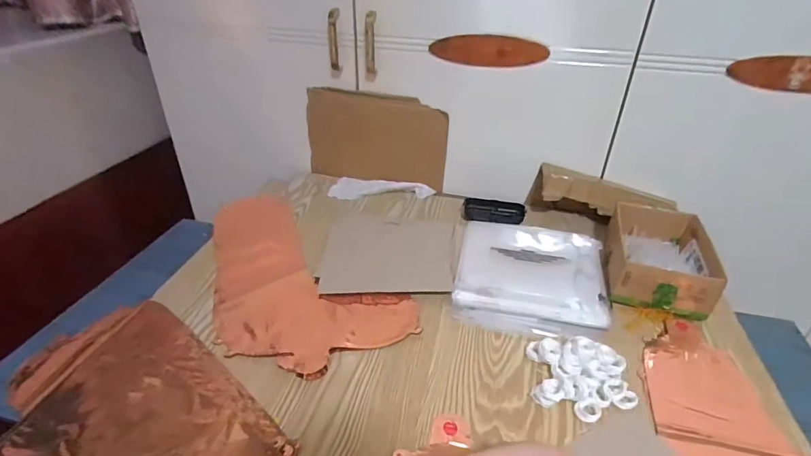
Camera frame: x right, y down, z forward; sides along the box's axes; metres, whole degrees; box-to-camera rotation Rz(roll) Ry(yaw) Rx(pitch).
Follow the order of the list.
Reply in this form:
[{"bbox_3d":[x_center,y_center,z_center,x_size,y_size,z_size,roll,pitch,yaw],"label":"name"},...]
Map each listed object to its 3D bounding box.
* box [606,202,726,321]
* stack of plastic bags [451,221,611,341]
[{"bbox_3d":[0.376,0.042,0.660,0.127,0.066,0.193,12,33,16],"label":"box"},{"bbox_3d":[0.187,0.063,0.657,0.209,0.029,0.230,8,33,11],"label":"stack of plastic bags"}]

